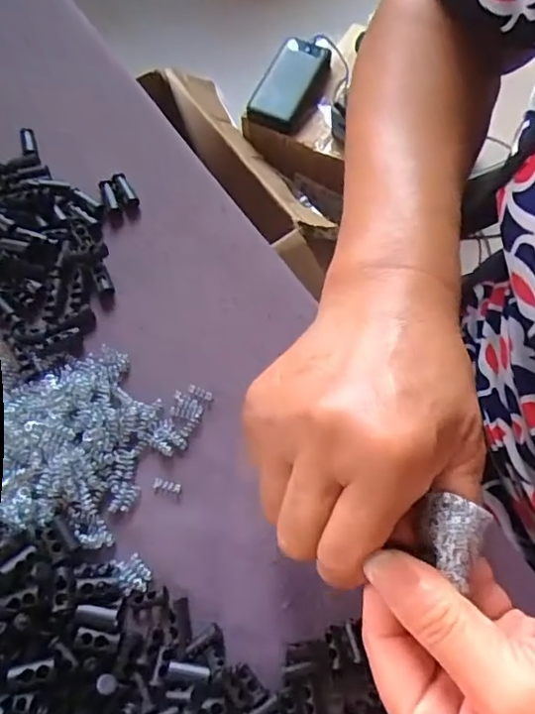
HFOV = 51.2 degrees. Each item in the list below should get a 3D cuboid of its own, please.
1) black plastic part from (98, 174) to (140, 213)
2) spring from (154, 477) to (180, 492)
[{"bbox_3d":[-0.091,-0.100,0.339,0.019,0.005,0.025,-22,69,-6],"label":"black plastic part"},{"bbox_3d":[-0.049,0.062,0.270,0.013,0.004,0.005,12,69,7],"label":"spring"}]

